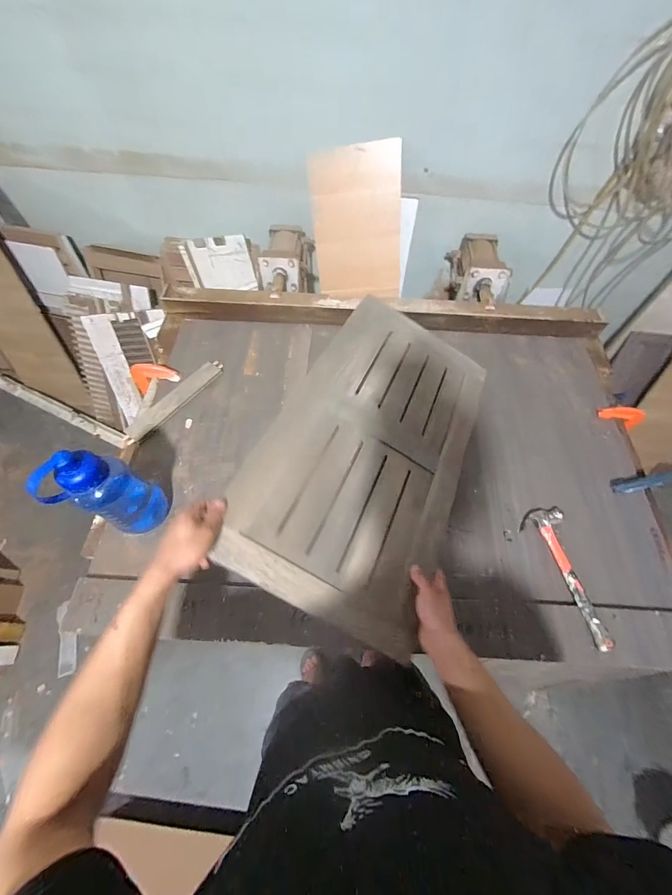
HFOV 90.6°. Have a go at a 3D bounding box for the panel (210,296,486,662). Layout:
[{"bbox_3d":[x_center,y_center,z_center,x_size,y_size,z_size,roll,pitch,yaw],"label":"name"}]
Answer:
[{"bbox_3d":[0.097,-0.031,0.711,0.406,0.034,0.751,34,55,-3],"label":"panel"}]

